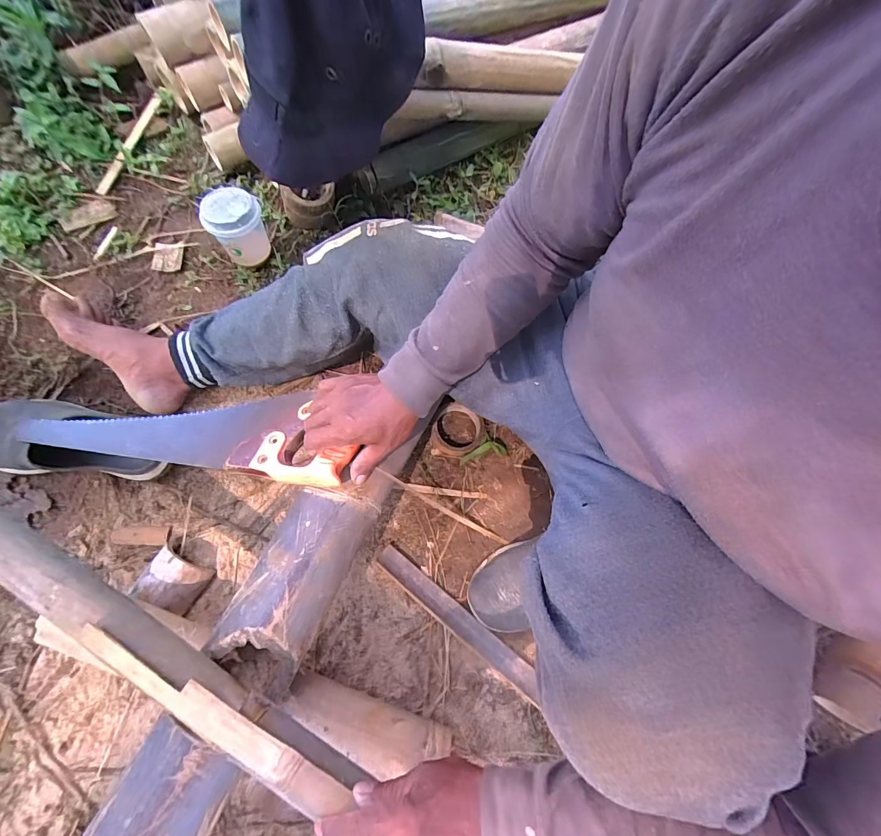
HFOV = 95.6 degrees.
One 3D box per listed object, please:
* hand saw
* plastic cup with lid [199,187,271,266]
[{"bbox_3d":[-0.329,0.014,0.501,0.406,0.037,0.106,3,74,10],"label":"hand saw"},{"bbox_3d":[-0.321,-0.303,0.645,0.086,0.106,0.074,-33,78,-10],"label":"plastic cup with lid"}]

